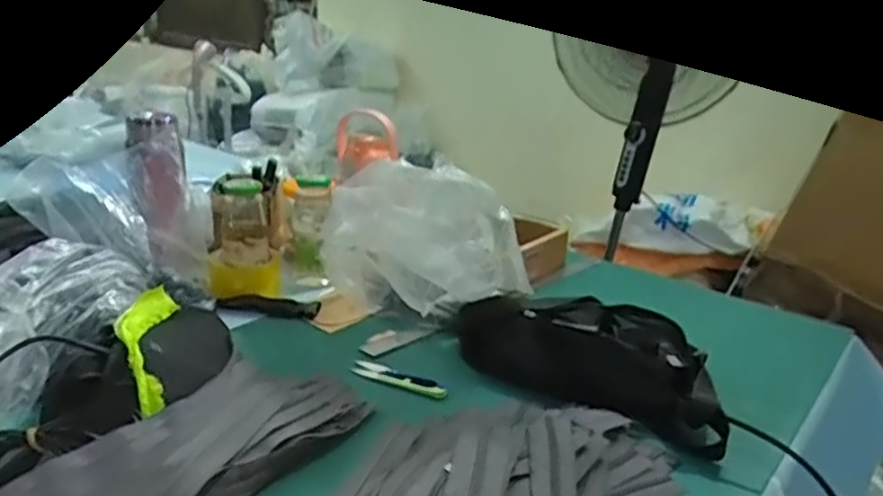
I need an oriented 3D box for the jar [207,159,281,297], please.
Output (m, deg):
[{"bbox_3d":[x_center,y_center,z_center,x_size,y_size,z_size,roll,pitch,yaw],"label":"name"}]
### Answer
[{"bbox_3d":[-0.280,-0.025,0.944,0.096,0.183,0.111,-1,20,-17],"label":"jar"}]

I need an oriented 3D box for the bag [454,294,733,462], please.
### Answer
[{"bbox_3d":[0.168,0.115,0.734,0.298,0.085,0.133,16,22,29],"label":"bag"}]

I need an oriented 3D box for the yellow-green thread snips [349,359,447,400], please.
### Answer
[{"bbox_3d":[-0.050,0.145,0.736,0.126,0.008,0.024,16,22,30],"label":"yellow-green thread snips"}]

